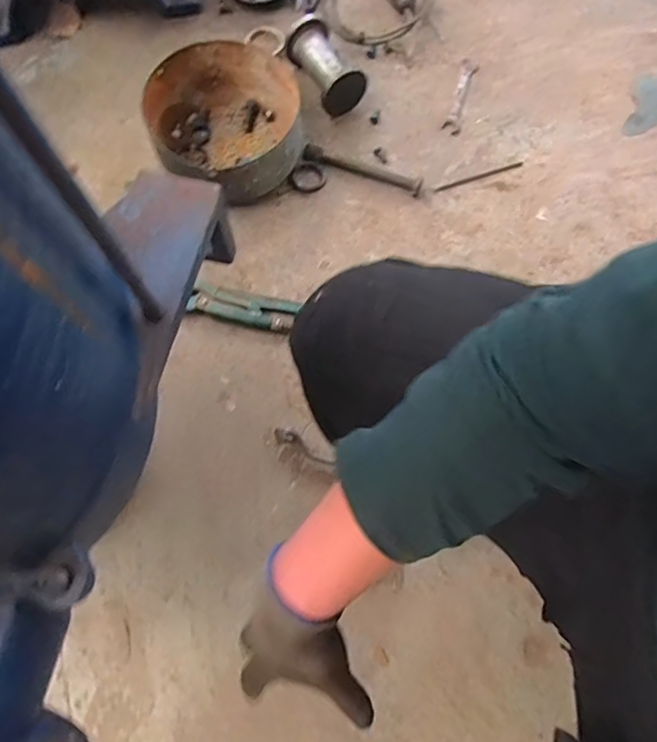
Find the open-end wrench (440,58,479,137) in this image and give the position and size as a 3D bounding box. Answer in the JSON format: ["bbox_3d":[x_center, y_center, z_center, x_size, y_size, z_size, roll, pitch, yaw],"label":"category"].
[{"bbox_3d":[0.247,-0.514,1.018,0.033,0.008,0.174,18,74,4],"label":"open-end wrench"}]

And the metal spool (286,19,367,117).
[{"bbox_3d":[-0.007,-0.547,0.985,0.074,0.084,0.167,-28,76,-9],"label":"metal spool"}]

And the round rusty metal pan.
[{"bbox_3d":[-0.173,-0.415,0.934,0.250,0.105,0.247,0,74,-1],"label":"round rusty metal pan"}]

